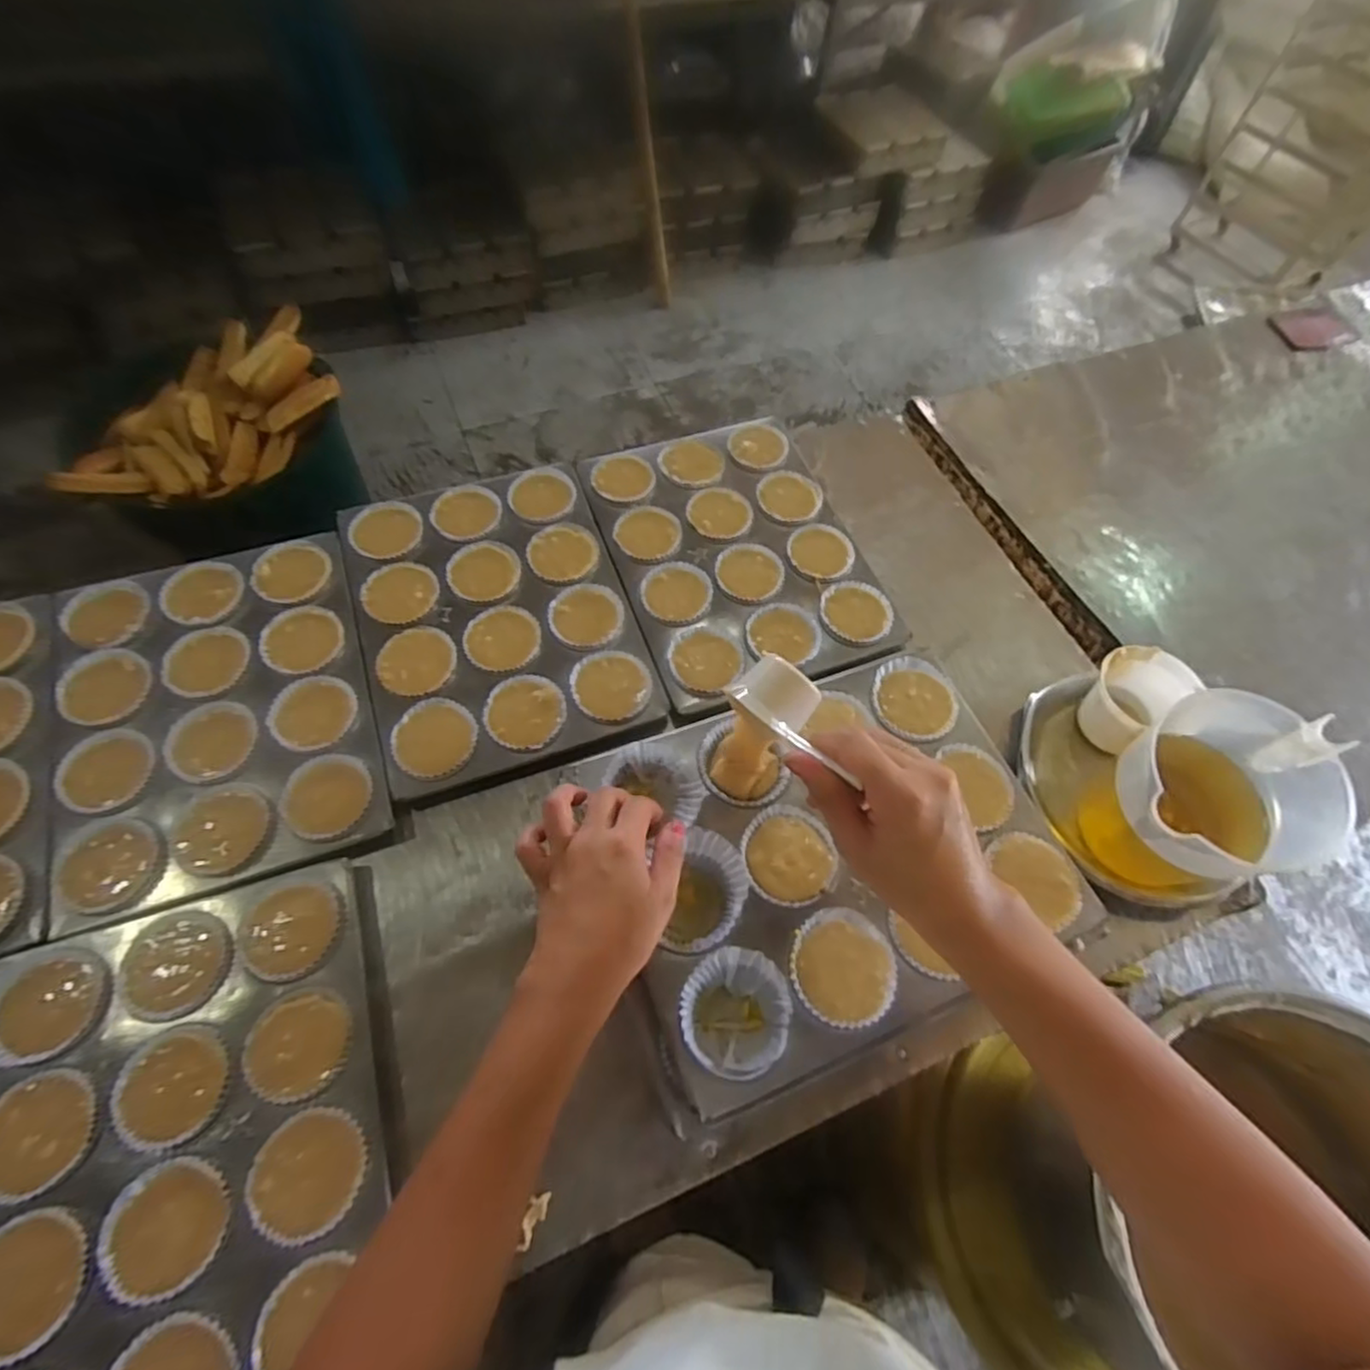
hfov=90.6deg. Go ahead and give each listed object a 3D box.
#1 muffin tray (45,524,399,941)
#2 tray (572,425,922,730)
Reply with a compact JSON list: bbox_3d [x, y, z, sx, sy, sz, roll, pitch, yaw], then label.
[{"bbox_3d":[-0.393,0.019,0.569,0.237,0.024,0.301,-17,63,-13],"label":"muffin tray"},{"bbox_3d":[0.056,-0.142,0.687,0.257,0.028,0.312,-16,63,-13],"label":"tray"}]

